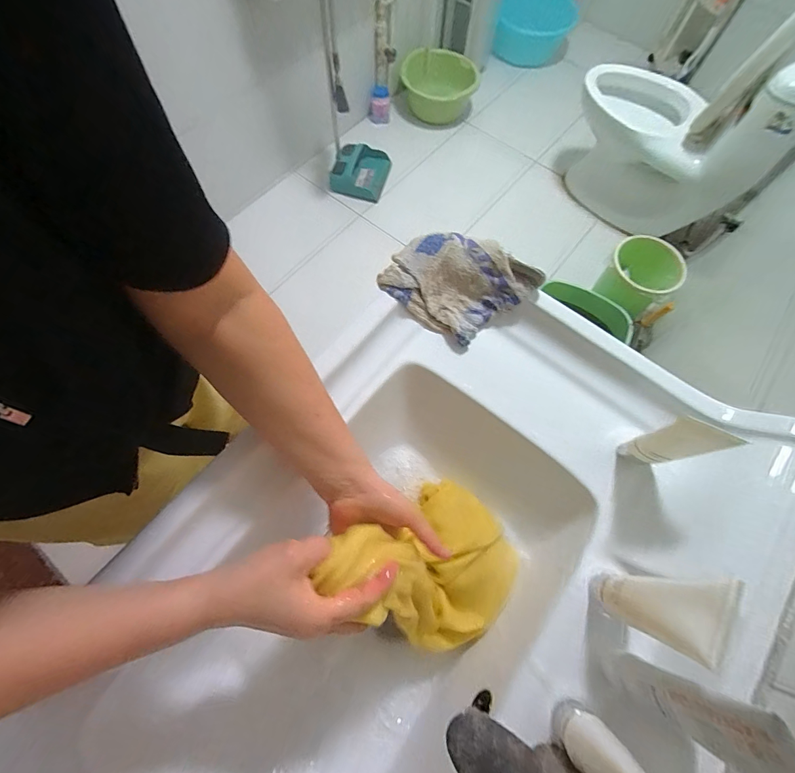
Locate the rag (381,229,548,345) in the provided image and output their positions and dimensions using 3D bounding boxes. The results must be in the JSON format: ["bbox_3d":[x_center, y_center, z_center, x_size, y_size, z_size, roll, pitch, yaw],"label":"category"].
[{"bbox_3d":[0.077,-0.128,0.472,0.173,0.049,0.120,29,71,9],"label":"rag"}]

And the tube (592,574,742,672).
[{"bbox_3d":[0.202,0.176,0.306,0.025,0.143,0.052,20,70,6],"label":"tube"}]

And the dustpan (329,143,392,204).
[{"bbox_3d":[-0.174,-0.985,1.713,0.248,0.119,0.248,12,69,3],"label":"dustpan"}]

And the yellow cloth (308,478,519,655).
[{"bbox_3d":[0.046,0.178,0.386,0.176,0.156,0.157,36,72,12],"label":"yellow cloth"}]

